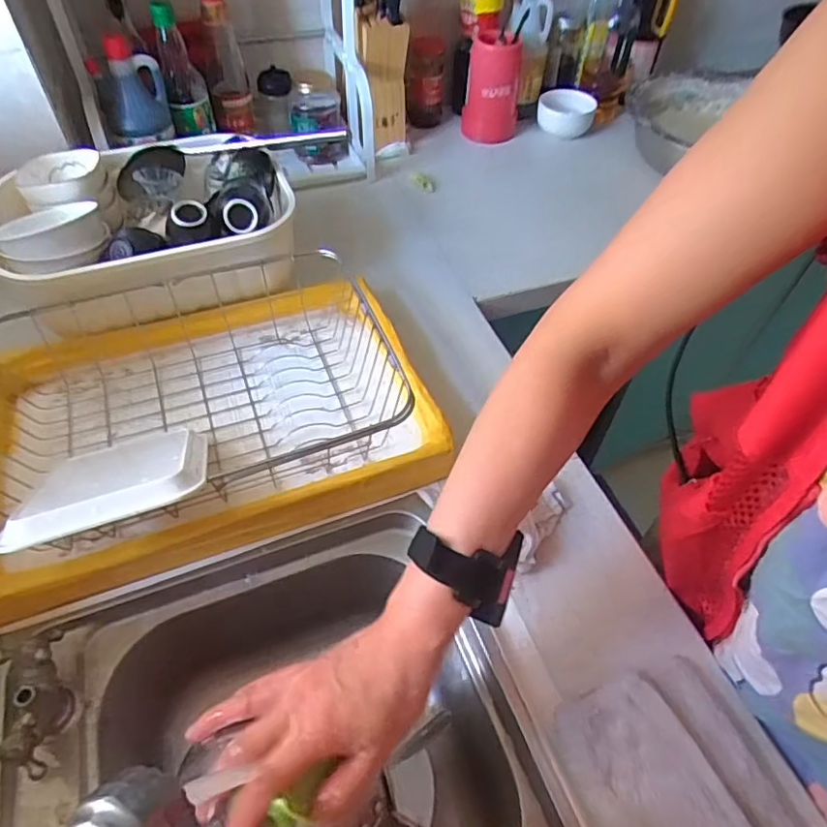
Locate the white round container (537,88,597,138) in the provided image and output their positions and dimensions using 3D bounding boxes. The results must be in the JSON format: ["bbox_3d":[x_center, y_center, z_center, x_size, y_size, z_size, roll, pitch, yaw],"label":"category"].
[{"bbox_3d":[0.291,-0.570,1.090,0.100,0.061,0.096,1,52,-2],"label":"white round container"}]

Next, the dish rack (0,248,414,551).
[{"bbox_3d":[-0.222,-0.035,0.580,0.396,0.128,0.341,-21,55,-18],"label":"dish rack"}]

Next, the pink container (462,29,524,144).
[{"bbox_3d":[0.148,-0.598,1.046,0.098,0.155,0.095,8,52,4],"label":"pink container"}]

